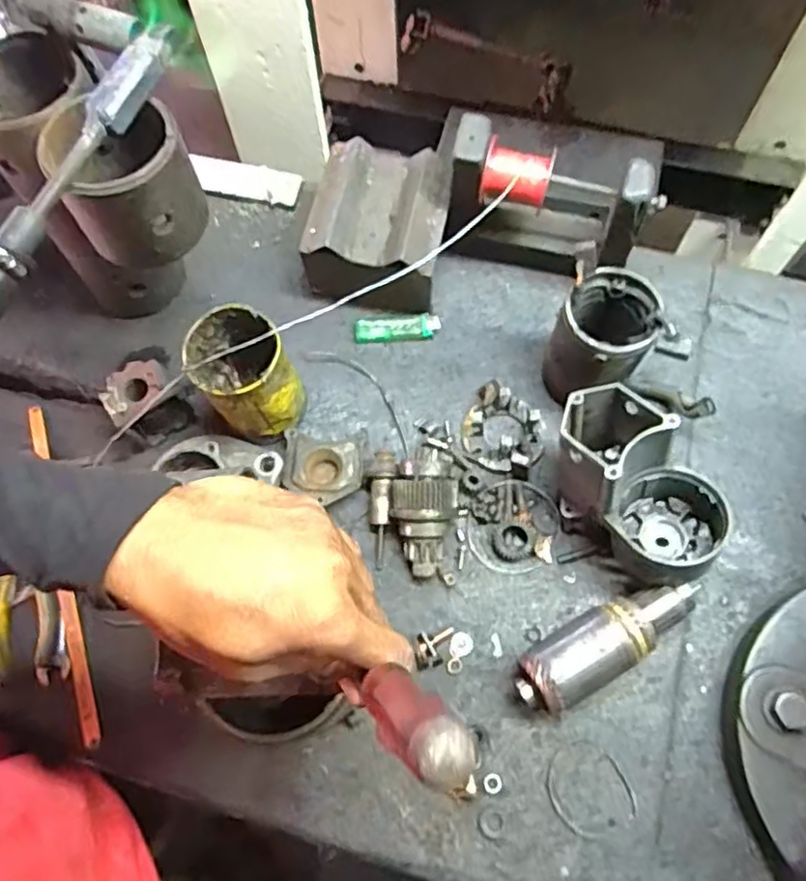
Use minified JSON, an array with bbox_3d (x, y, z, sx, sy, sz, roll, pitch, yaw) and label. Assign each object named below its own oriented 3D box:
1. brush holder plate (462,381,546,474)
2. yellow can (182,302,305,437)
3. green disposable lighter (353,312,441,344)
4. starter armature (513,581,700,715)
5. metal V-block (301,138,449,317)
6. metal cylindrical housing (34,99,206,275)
[{"bbox_3d":[0.087,-0.011,0.566,0.069,0.037,0.072,-1,68,2],"label":"brush holder plate"},{"bbox_3d":[-0.128,-0.050,0.545,0.071,0.115,0.076,-1,68,2],"label":"yellow can"},{"bbox_3d":[-0.006,-0.105,0.622,0.081,0.014,0.021,-4,68,1],"label":"green disposable lighter"},{"bbox_3d":[0.155,0.152,0.493,0.157,0.049,0.052,-26,69,-8],"label":"starter armature"},{"bbox_3d":[-0.022,-0.188,0.608,0.123,0.097,0.127,11,69,6],"label":"metal V-block"},{"bbox_3d":[-0.188,-0.181,0.454,0.085,0.079,0.093,-27,70,-9],"label":"metal cylindrical housing"}]

